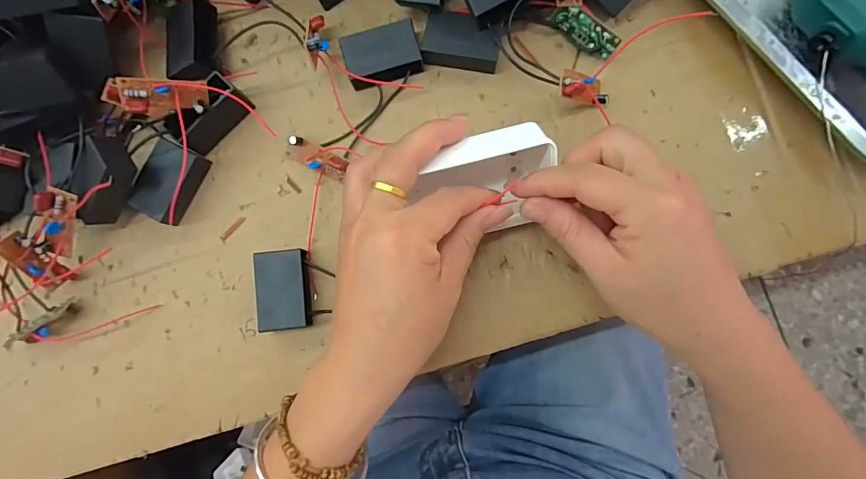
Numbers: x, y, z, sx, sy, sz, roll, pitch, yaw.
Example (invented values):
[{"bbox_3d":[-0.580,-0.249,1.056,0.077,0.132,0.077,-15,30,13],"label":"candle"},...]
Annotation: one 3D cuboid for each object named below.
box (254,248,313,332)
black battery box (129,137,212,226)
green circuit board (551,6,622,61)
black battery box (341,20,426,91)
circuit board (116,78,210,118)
[{"bbox_3d":[-0.089,0.031,0.267,0.031,0.019,0.047,-6,84,3],"label":"box"},{"bbox_3d":[-0.169,-0.037,0.281,0.030,0.018,0.046,24,86,6],"label":"black battery box"},{"bbox_3d":[0.094,-0.130,0.272,0.044,0.018,0.004,37,43,-1],"label":"green circuit board"},{"bbox_3d":[-0.031,-0.117,0.280,0.047,0.017,0.033,-16,83,2],"label":"black battery box"},{"bbox_3d":[-0.156,-0.083,0.254,0.044,0.012,0.019,-7,83,-19],"label":"circuit board"}]

